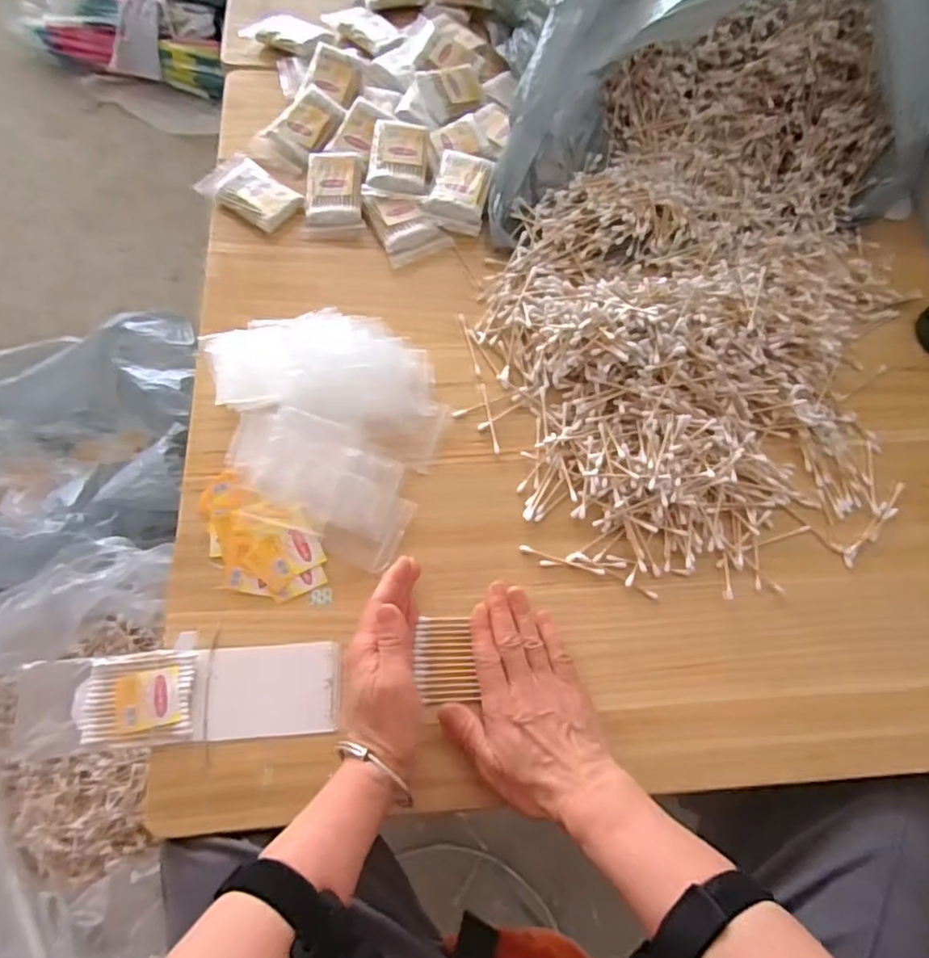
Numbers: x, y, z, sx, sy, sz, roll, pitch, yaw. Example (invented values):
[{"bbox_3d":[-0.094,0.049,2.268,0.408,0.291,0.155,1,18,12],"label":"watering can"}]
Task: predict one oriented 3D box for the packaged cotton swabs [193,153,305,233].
[{"bbox_3d":[-0.206,-0.276,0.609,0.093,0.015,0.056,34,71,10],"label":"packaged cotton swabs"}]

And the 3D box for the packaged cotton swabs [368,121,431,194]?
[{"bbox_3d":[-0.064,-0.312,0.614,0.055,0.014,0.073,6,88,4],"label":"packaged cotton swabs"}]

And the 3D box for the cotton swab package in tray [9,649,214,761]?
[{"bbox_3d":[-0.242,0.154,0.438,0.124,0.019,0.061,-4,69,-4],"label":"cotton swab package in tray"}]

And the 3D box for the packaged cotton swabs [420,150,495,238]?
[{"bbox_3d":[-0.004,-0.279,0.614,0.057,0.019,0.080,16,69,4],"label":"packaged cotton swabs"}]

